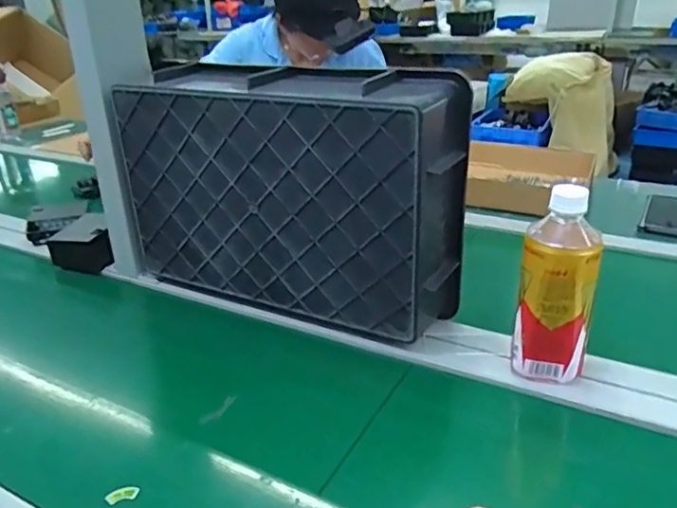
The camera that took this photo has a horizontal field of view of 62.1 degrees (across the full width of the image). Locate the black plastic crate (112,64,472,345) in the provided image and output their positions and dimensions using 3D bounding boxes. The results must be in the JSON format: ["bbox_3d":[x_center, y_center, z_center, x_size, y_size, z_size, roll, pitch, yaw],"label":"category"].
[{"bbox_3d":[-0.070,-0.068,0.643,0.410,0.248,0.100,11,28,27],"label":"black plastic crate"}]

